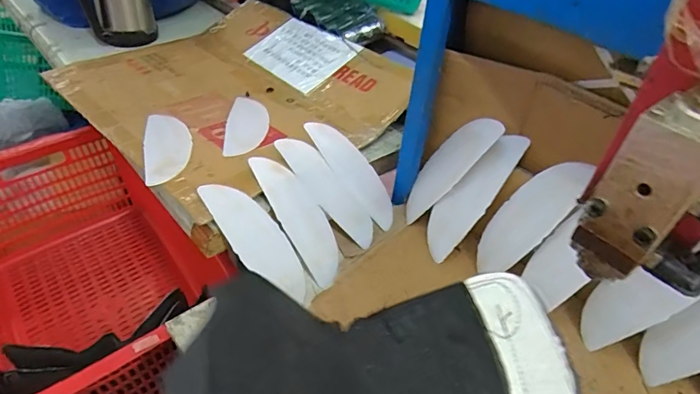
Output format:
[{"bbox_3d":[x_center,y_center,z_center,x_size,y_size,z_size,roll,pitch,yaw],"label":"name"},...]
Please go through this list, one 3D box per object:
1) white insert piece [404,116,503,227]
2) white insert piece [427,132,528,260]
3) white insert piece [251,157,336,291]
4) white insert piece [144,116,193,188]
[{"bbox_3d":[0.133,-0.041,0.638,0.005,0.187,0.059,10,43,-38],"label":"white insert piece"},{"bbox_3d":[0.159,-0.002,0.613,0.057,0.193,0.013,43,22,29],"label":"white insert piece"},{"bbox_3d":[-0.066,0.027,0.622,0.059,0.009,0.188,-31,90,-34],"label":"white insert piece"},{"bbox_3d":[-0.267,-0.075,0.676,0.062,0.006,0.179,-8,43,-15],"label":"white insert piece"}]

